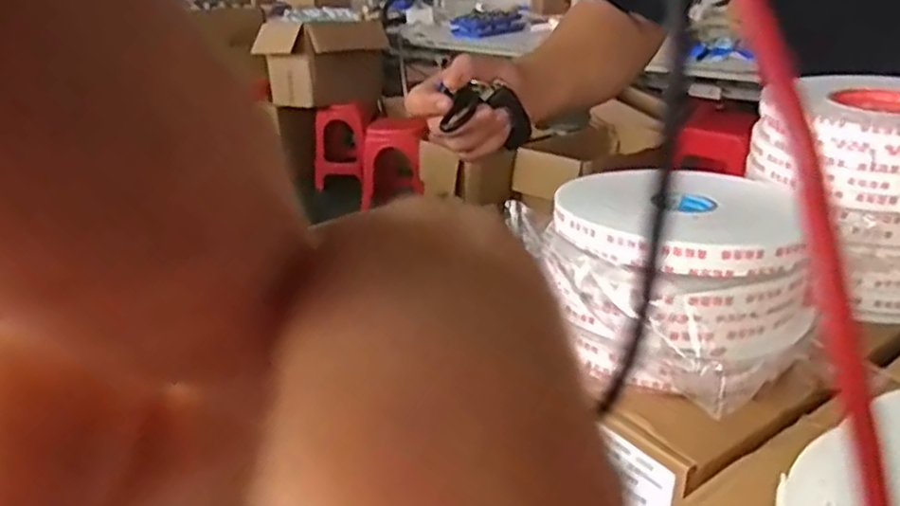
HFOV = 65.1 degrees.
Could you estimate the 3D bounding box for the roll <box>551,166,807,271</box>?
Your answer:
[{"bbox_3d":[0.151,-0.028,0.478,0.153,0.017,0.151,3,24,18],"label":"roll"}]

